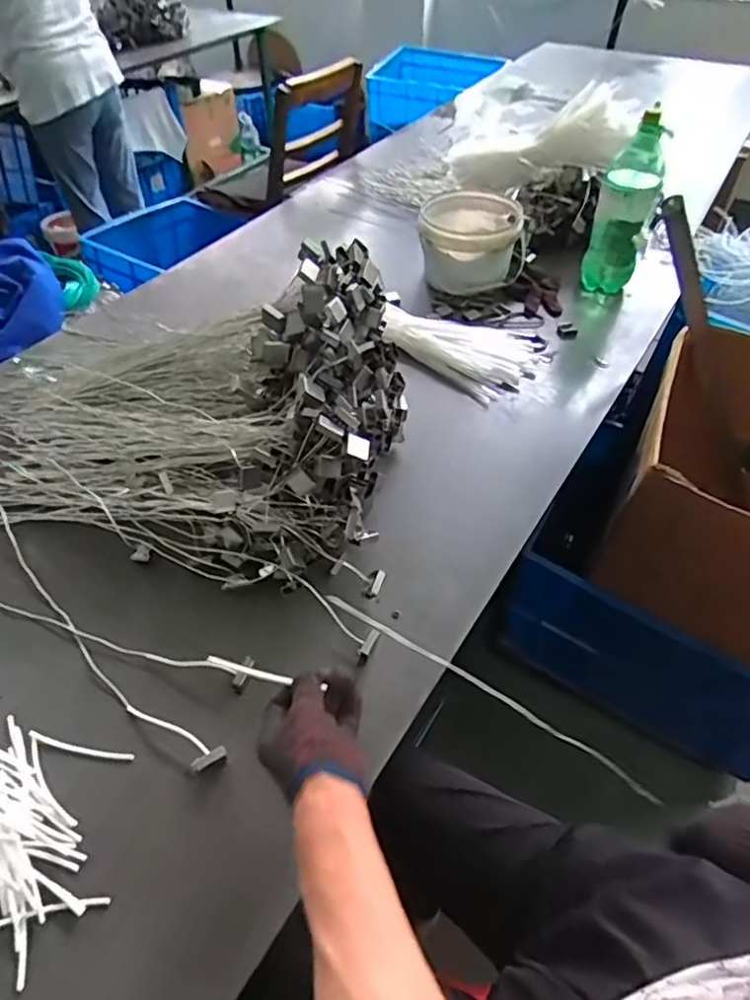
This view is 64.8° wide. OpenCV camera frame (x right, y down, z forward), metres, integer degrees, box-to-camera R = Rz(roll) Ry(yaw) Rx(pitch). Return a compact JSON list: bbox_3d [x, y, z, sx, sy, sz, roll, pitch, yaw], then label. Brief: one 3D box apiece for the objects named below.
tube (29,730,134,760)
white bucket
[{"bbox_3d":[-0.316,0.265,0.632,0.121,0.006,0.011,8,48,10],"label":"tube"},{"bbox_3d":[0.210,-0.558,1.290,0.206,0.137,0.253,15,51,13],"label":"white bucket"}]

